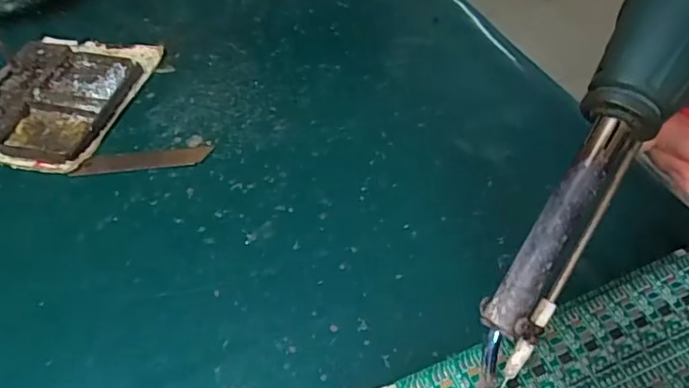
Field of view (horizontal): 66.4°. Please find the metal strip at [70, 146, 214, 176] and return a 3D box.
[{"bbox_3d":[-0.144,-0.025,0.375,0.094,0.004,0.018,-6,49,1],"label":"metal strip"}]

